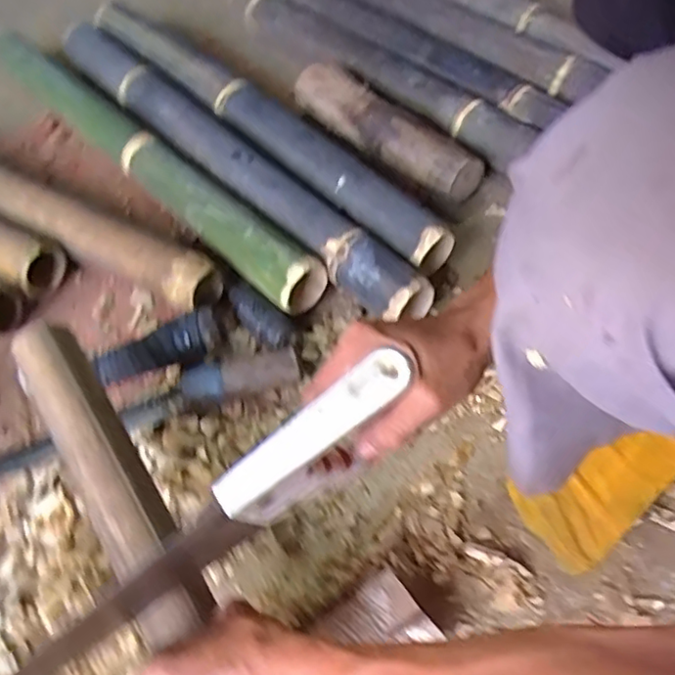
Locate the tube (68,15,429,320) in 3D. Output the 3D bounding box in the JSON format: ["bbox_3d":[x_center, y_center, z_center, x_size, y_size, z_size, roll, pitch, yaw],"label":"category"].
[{"bbox_3d":[-0.147,-0.220,0.704,0.058,0.051,0.631,-38,62,-21],"label":"tube"}]

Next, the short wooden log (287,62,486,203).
[{"bbox_3d":[0.052,-0.251,0.736,0.258,0.060,0.057,36,64,24],"label":"short wooden log"}]

